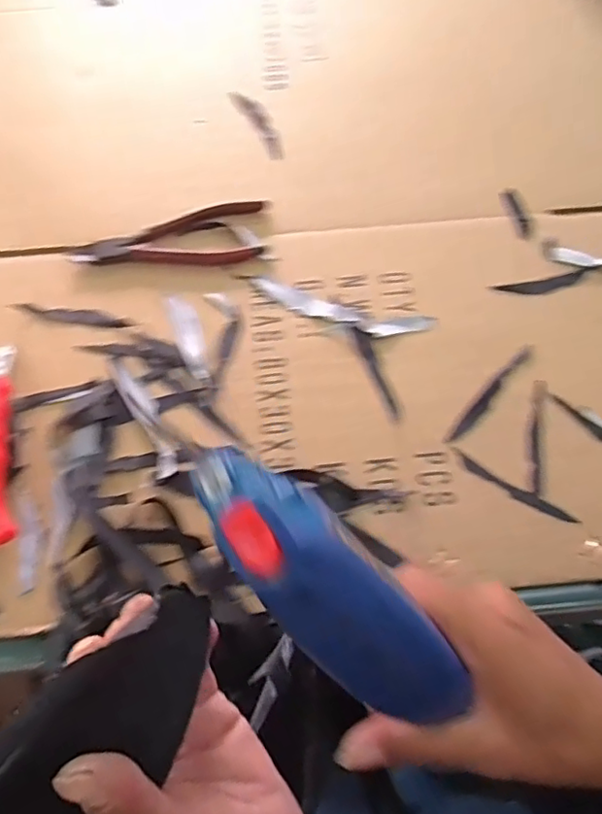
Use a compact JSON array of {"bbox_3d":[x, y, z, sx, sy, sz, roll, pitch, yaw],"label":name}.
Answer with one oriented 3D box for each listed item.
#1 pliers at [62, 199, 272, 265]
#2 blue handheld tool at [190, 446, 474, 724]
[{"bbox_3d":[-0.103,-0.133,0.482,0.155,0.009,0.053,-12,65,-5],"label":"pliers"},{"bbox_3d":[0.012,0.066,0.212,0.040,0.024,0.129,-45,102,-18],"label":"blue handheld tool"}]

